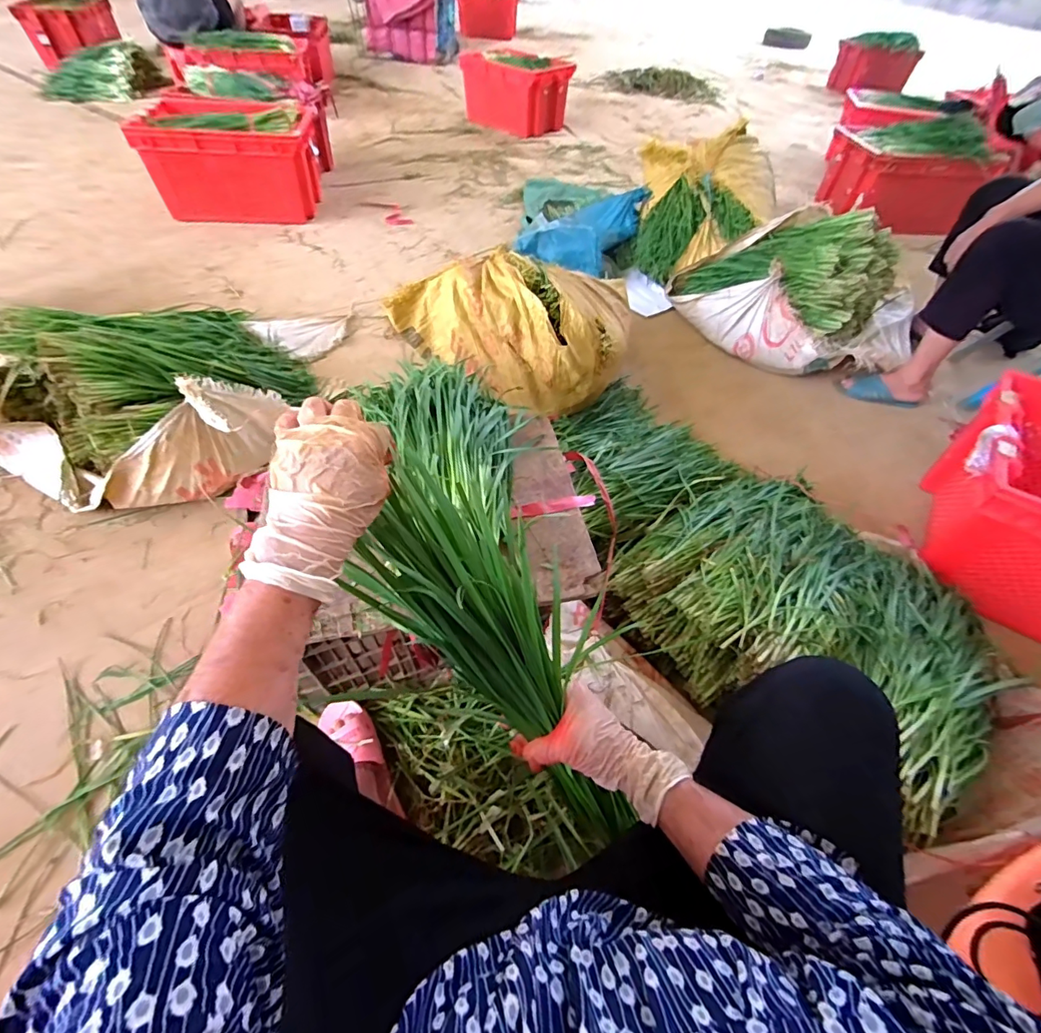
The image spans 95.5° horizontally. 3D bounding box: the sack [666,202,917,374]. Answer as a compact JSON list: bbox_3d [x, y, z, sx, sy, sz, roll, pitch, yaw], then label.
[{"bbox_3d":[0.880,-0.727,1.521,0.769,0.335,0.458,28,56,16],"label":"sack"}]

